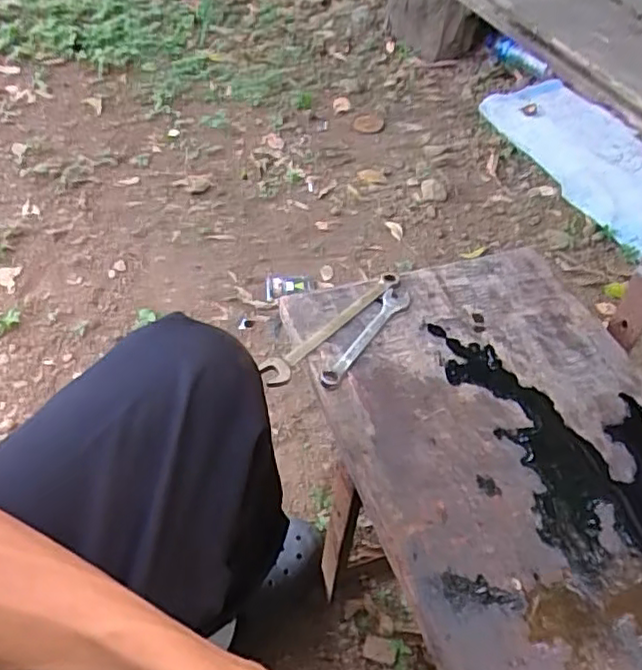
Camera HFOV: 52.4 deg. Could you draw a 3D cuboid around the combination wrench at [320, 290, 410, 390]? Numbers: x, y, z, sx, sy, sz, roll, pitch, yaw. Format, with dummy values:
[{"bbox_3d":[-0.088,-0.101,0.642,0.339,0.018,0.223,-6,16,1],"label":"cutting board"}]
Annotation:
[{"bbox_3d":[0.042,0.001,0.605,0.022,0.009,0.145,26,51,19],"label":"combination wrench"}]

